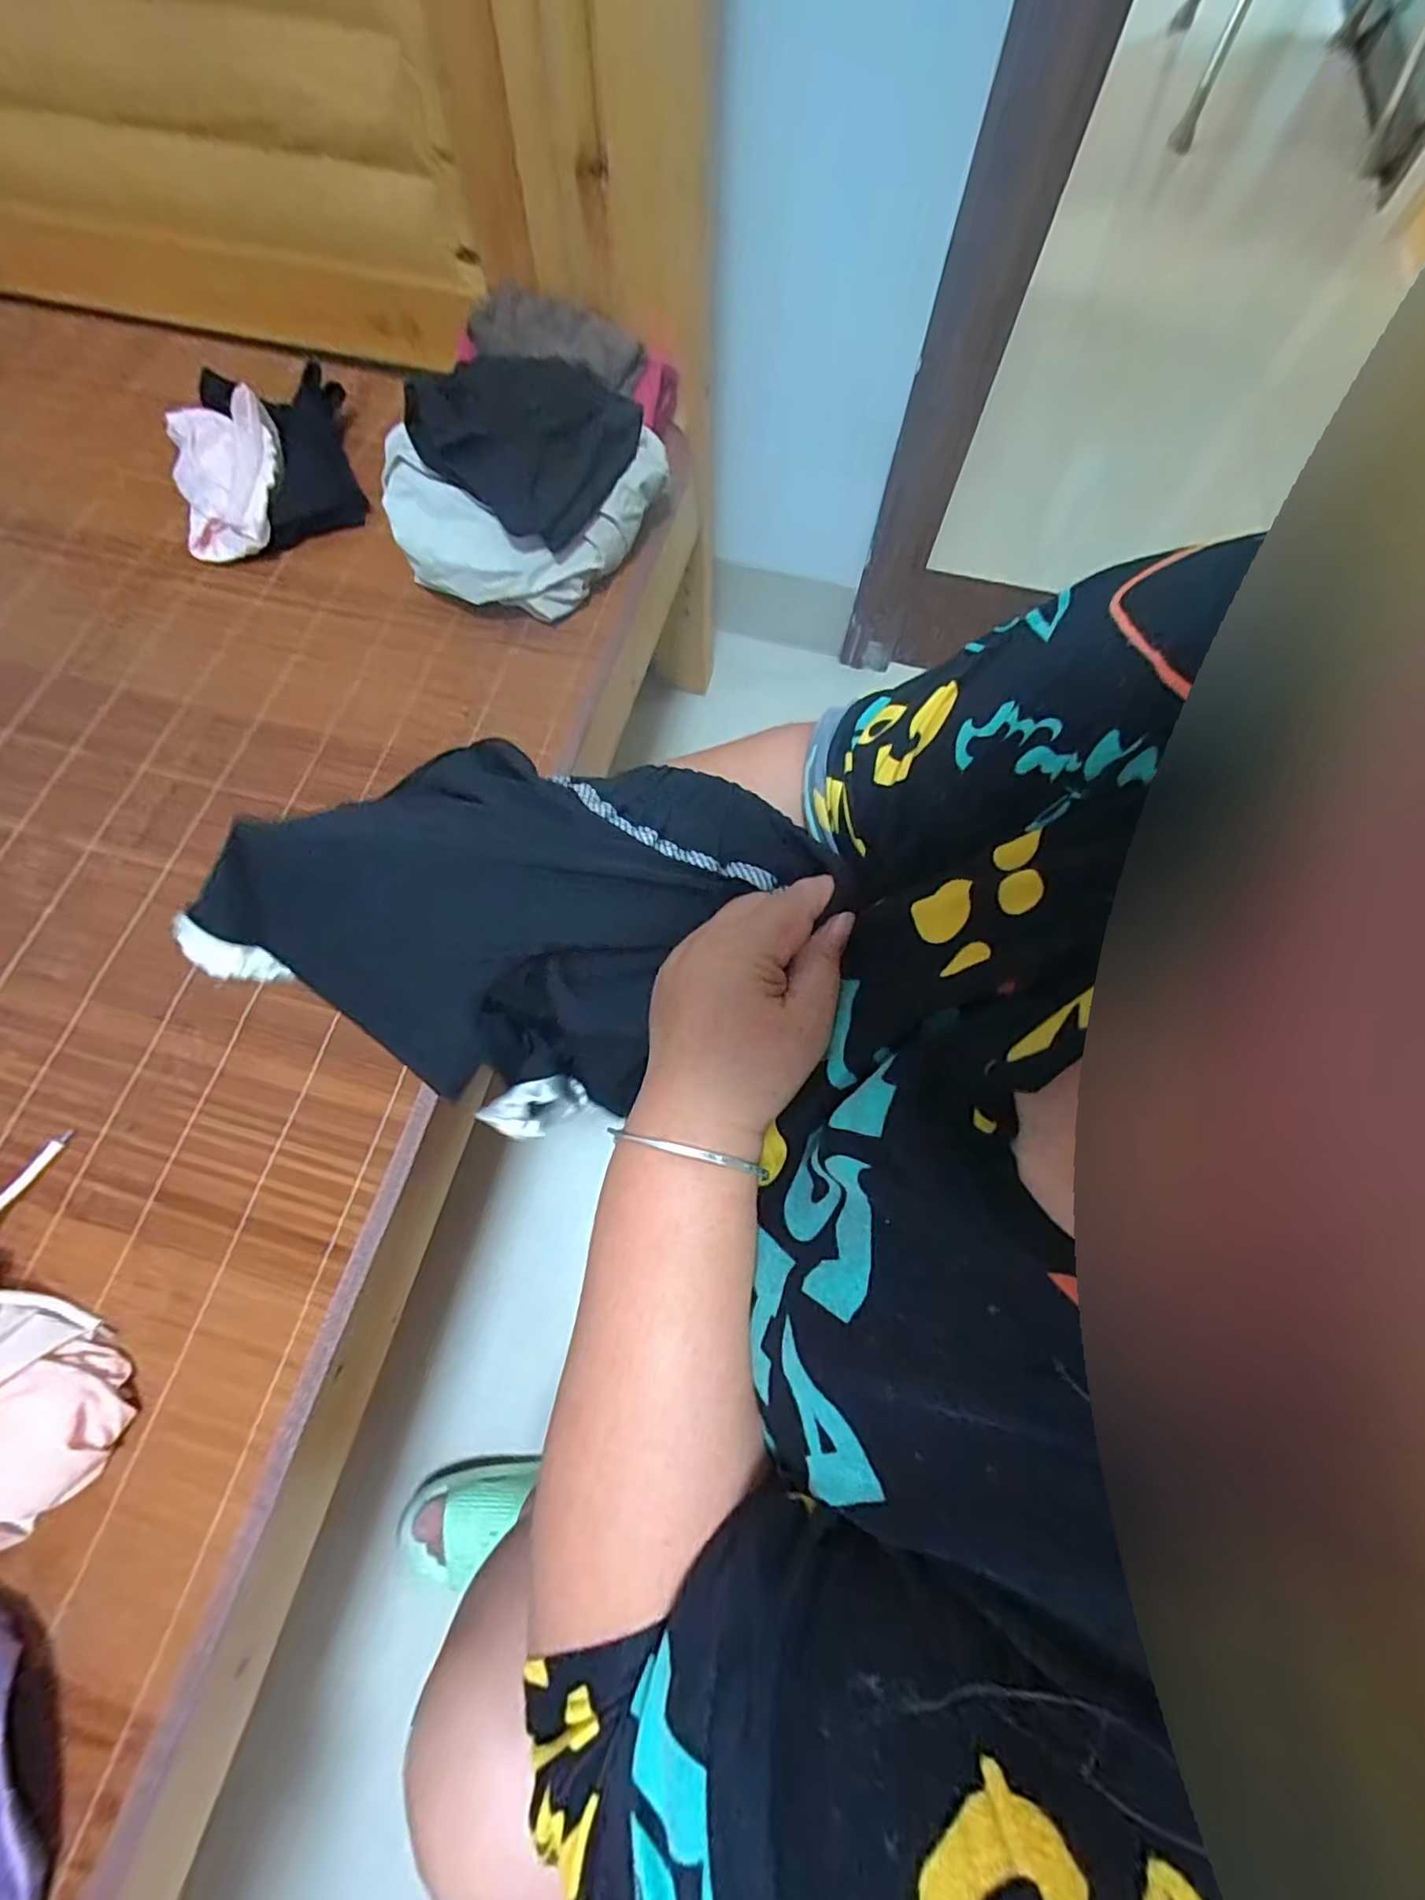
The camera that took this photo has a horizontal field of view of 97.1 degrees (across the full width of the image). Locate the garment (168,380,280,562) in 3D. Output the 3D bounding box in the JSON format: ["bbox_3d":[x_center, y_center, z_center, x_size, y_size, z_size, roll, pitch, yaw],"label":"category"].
[{"bbox_3d":[-0.461,-0.458,0.600,0.102,0.044,0.192,-20,71,-6],"label":"garment"}]

